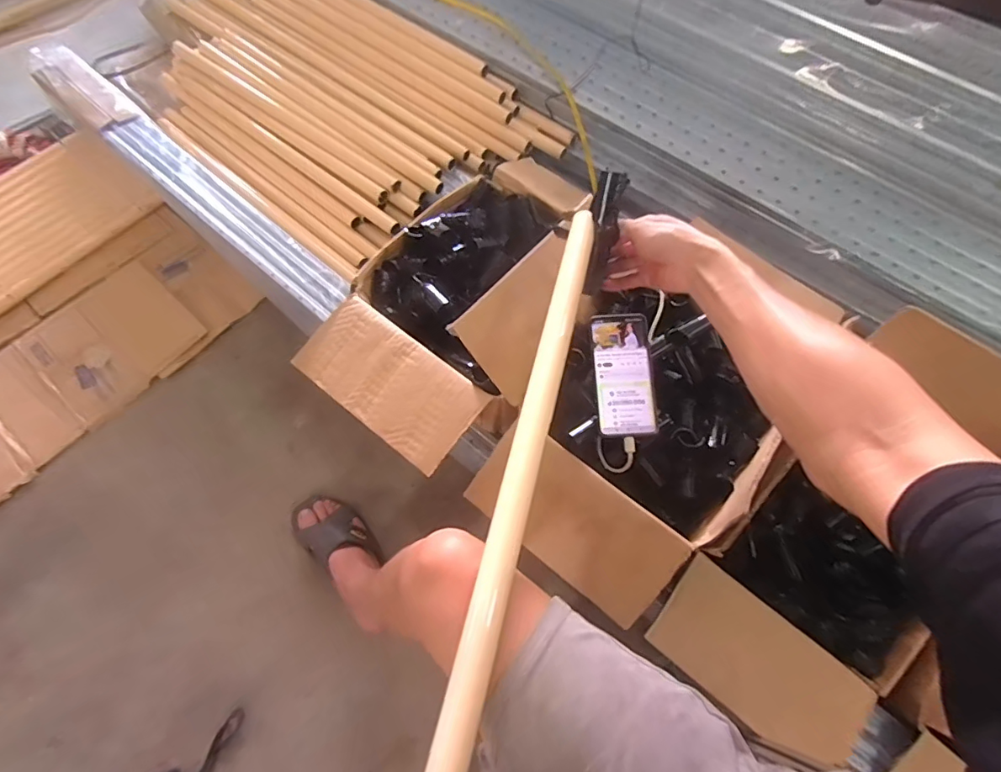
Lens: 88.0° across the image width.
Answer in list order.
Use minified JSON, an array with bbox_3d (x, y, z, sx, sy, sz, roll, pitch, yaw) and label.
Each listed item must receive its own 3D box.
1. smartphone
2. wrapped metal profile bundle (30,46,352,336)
[{"bbox_3d":[0.162,-0.017,0.678,0.075,0.009,0.164,-3,75,2],"label":"smartphone"},{"bbox_3d":[-0.636,-0.413,1.023,0.933,0.071,0.107,40,69,14],"label":"wrapped metal profile bundle"}]

